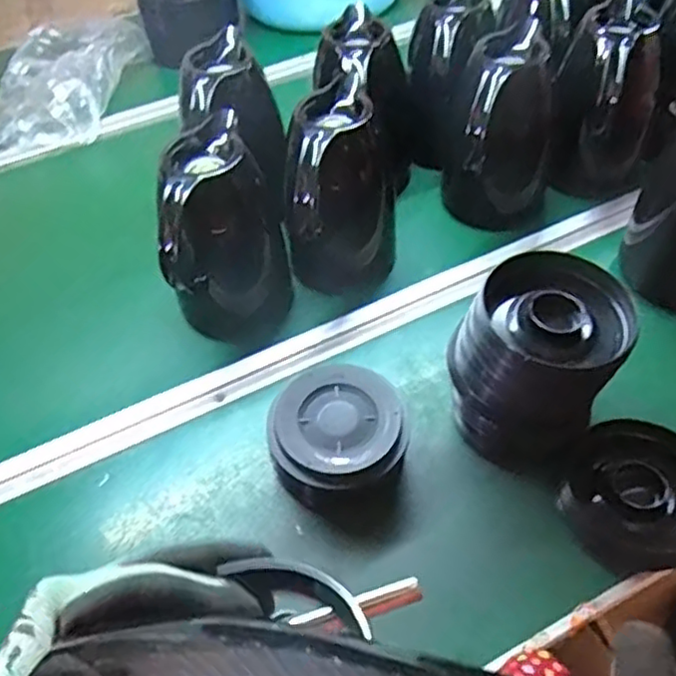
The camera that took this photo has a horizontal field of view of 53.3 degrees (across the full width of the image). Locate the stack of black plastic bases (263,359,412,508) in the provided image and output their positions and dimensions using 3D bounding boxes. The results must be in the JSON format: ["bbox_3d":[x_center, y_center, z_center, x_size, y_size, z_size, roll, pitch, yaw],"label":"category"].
[{"bbox_3d":[0.000,0.088,0.606,0.124,0.069,0.114,-3,49,3],"label":"stack of black plastic bases"}]

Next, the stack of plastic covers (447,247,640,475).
[{"bbox_3d":[0.172,0.025,0.585,0.117,0.170,0.114,-28,53,-18],"label":"stack of plastic covers"}]

